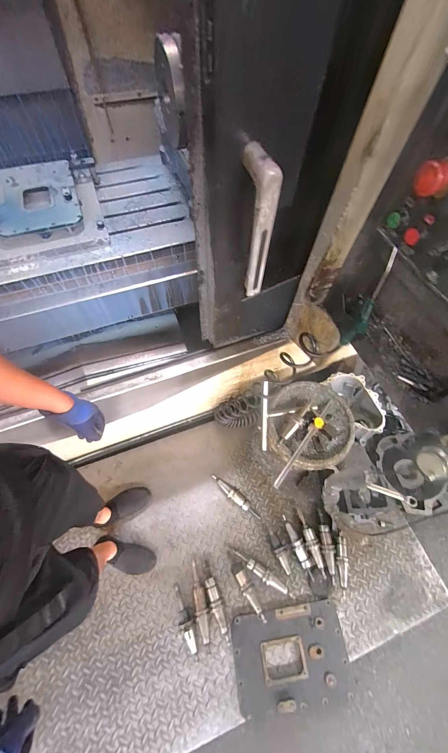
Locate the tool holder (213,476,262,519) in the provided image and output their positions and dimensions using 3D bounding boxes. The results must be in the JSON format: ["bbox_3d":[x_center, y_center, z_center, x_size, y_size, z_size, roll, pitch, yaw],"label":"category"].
[{"bbox_3d":[0.049,0.504,1.155,0.250,0.045,0.049,36,66,15],"label":"tool holder"}]

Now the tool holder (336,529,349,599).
[{"bbox_3d":[0.447,0.714,1.058,0.049,0.053,0.217,12,62,3],"label":"tool holder"}]

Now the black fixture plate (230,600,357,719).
[{"bbox_3d":[0.227,0.945,0.927,0.377,0.042,0.256,-4,62,-8],"label":"black fixture plate"}]

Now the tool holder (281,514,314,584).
[{"bbox_3d":[0.289,0.667,1.075,0.047,0.047,0.240,-19,64,-13],"label":"tool holder"}]

